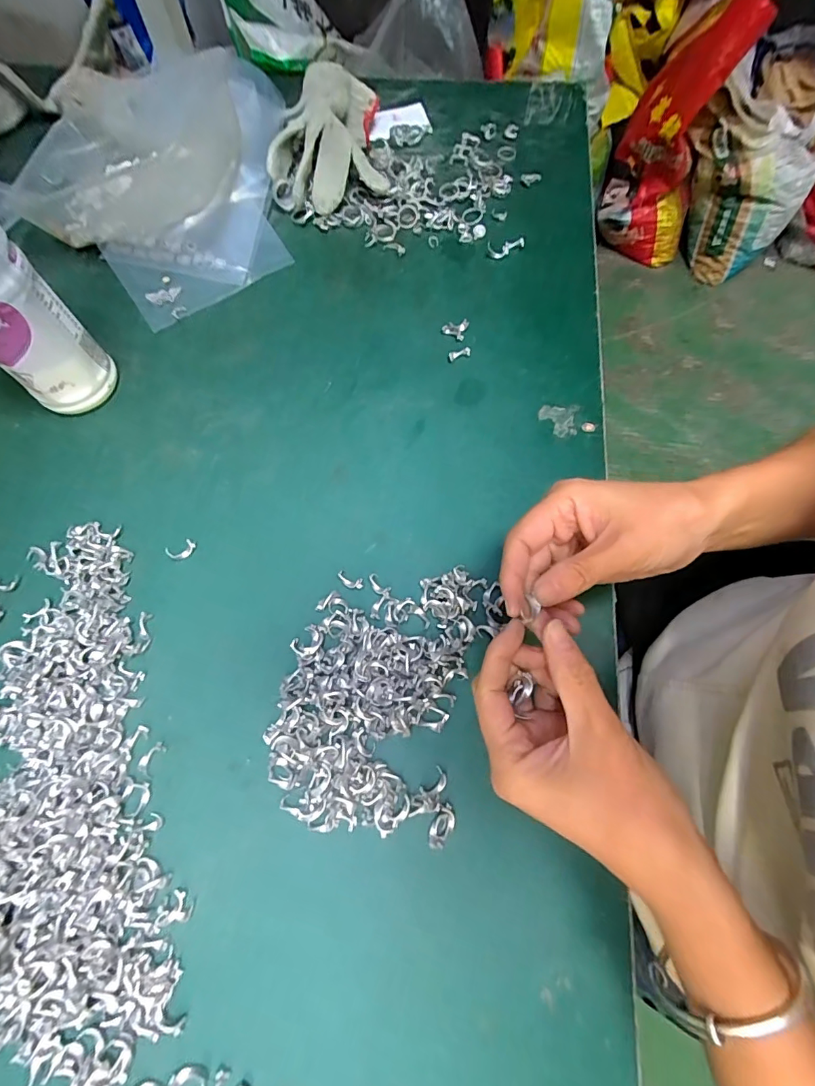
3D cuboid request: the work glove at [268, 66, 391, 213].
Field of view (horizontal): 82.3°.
[{"bbox_3d":[-0.083,-0.413,0.474,0.117,0.051,0.155,-9,69,-3],"label":"work glove"}]

